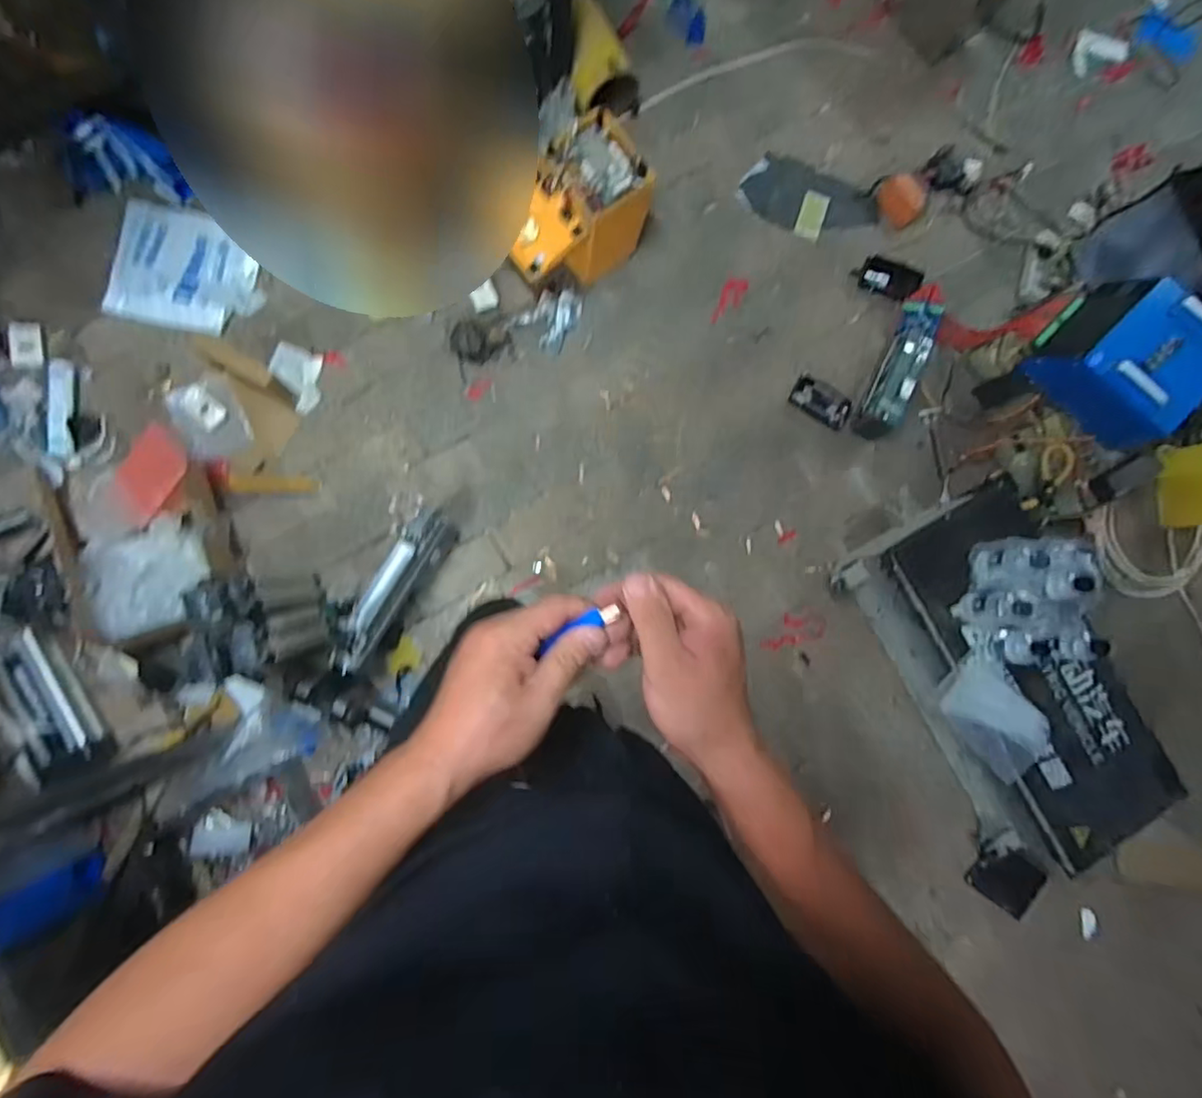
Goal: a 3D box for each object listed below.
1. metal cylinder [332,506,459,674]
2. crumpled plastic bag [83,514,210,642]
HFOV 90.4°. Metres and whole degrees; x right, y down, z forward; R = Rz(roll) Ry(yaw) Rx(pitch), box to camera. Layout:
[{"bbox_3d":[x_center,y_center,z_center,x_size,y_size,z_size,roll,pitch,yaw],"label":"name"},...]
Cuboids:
[{"bbox_3d":[-0.448,0.083,1.297,0.089,0.101,0.401,30,68,-3],"label":"metal cylinder"},{"bbox_3d":[-0.906,0.056,1.195,0.196,0.053,0.220,-11,86,-7],"label":"crumpled plastic bag"}]

